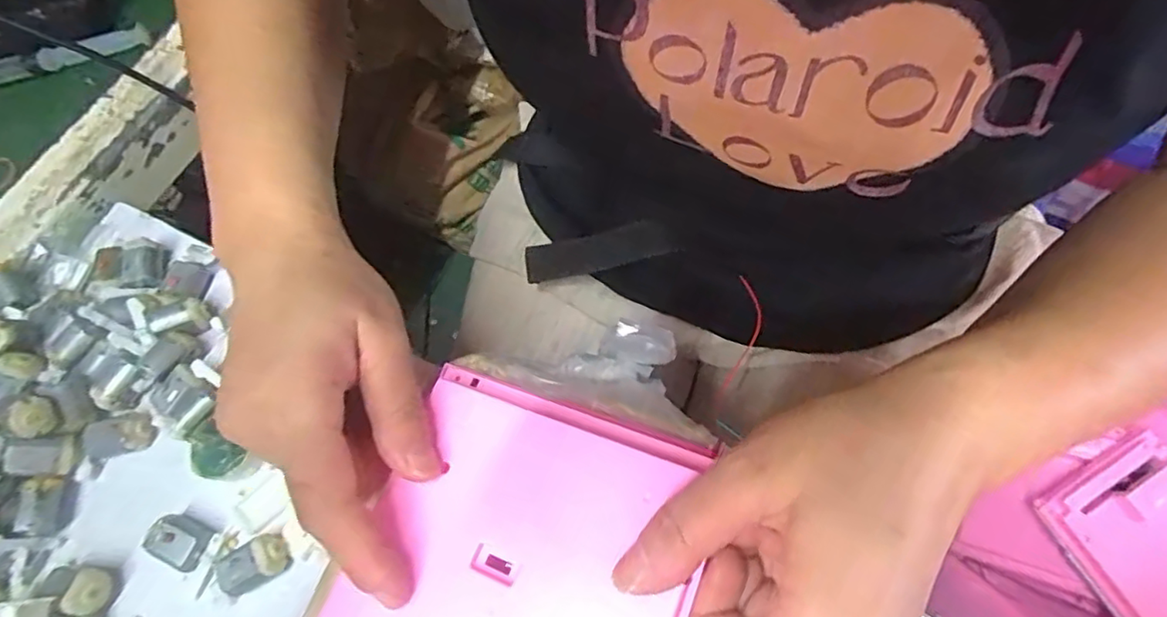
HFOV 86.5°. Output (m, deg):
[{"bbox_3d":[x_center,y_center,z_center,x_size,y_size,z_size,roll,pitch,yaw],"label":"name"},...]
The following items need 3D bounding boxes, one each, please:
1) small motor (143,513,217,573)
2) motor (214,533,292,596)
[{"bbox_3d":[-0.192,0.112,0.295,0.028,0.013,0.021,16,69,13],"label":"small motor"},{"bbox_3d":[-0.152,0.119,0.287,0.030,0.014,0.019,-25,66,-5],"label":"motor"}]

